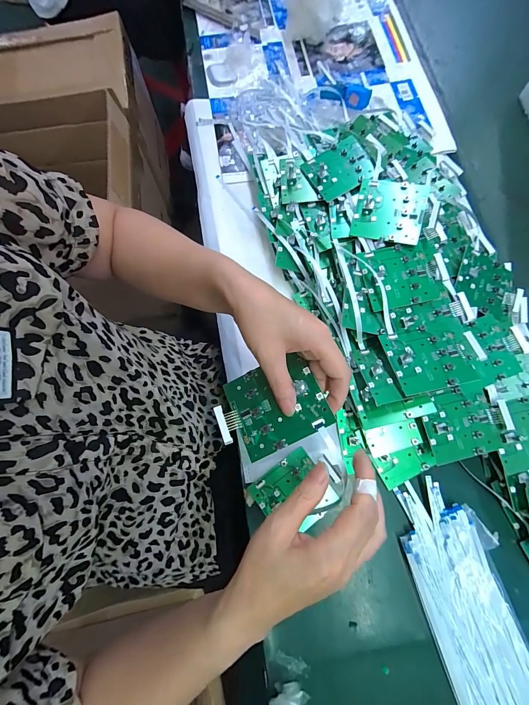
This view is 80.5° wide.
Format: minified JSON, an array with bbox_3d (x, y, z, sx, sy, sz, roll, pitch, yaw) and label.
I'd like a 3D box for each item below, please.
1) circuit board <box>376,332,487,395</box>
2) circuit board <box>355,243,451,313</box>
[{"bbox_3d":[0.182,0.004,0.335,0.090,0.012,0.070,-12,61,-1],"label":"circuit board"},{"bbox_3d":[0.162,-0.091,0.362,0.091,0.012,0.072,-12,79,-3],"label":"circuit board"}]

